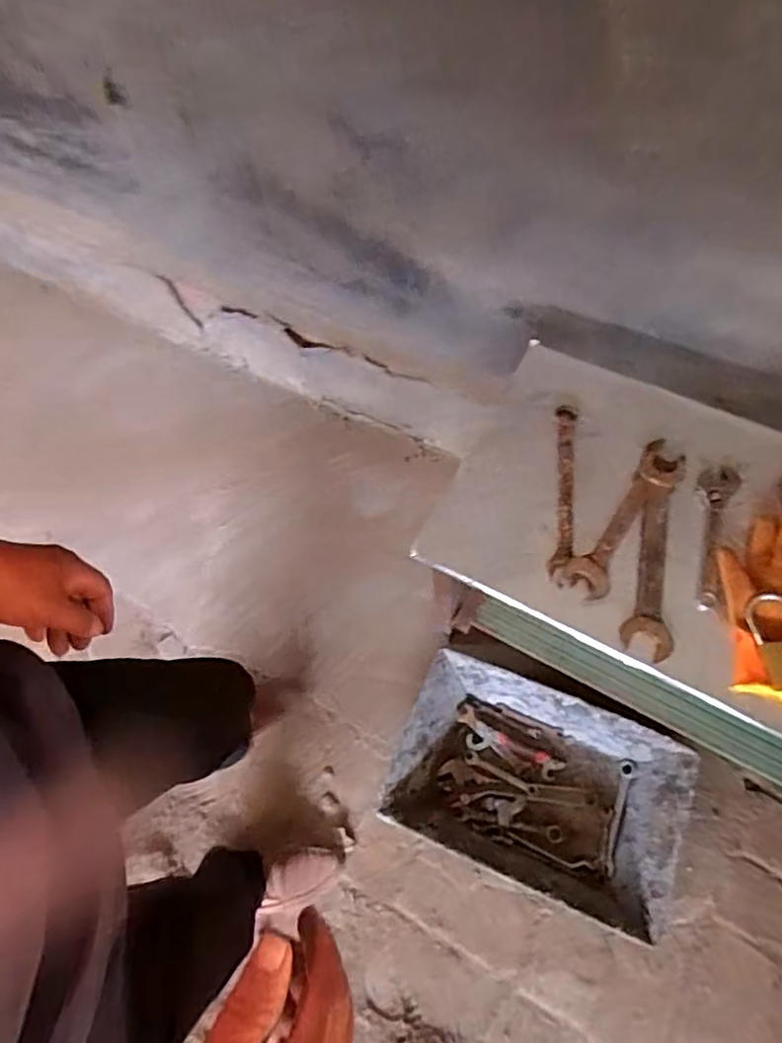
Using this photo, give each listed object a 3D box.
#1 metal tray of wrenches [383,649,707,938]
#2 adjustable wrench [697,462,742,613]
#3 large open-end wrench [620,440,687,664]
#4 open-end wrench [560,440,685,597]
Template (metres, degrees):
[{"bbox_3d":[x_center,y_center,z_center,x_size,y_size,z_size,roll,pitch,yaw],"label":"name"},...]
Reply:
[{"bbox_3d":[0.257,0.470,1.094,0.469,0.095,0.309,21,67,13],"label":"metal tray of wrenches"},{"bbox_3d":[0.412,0.018,0.774,0.047,0.011,0.194,10,69,13],"label":"adjustable wrench"},{"bbox_3d":[0.335,0.029,0.775,0.053,0.021,0.287,12,66,9],"label":"large open-end wrench"},{"bbox_3d":[0.306,-0.006,0.791,0.055,0.022,0.238,34,71,17],"label":"open-end wrench"}]

